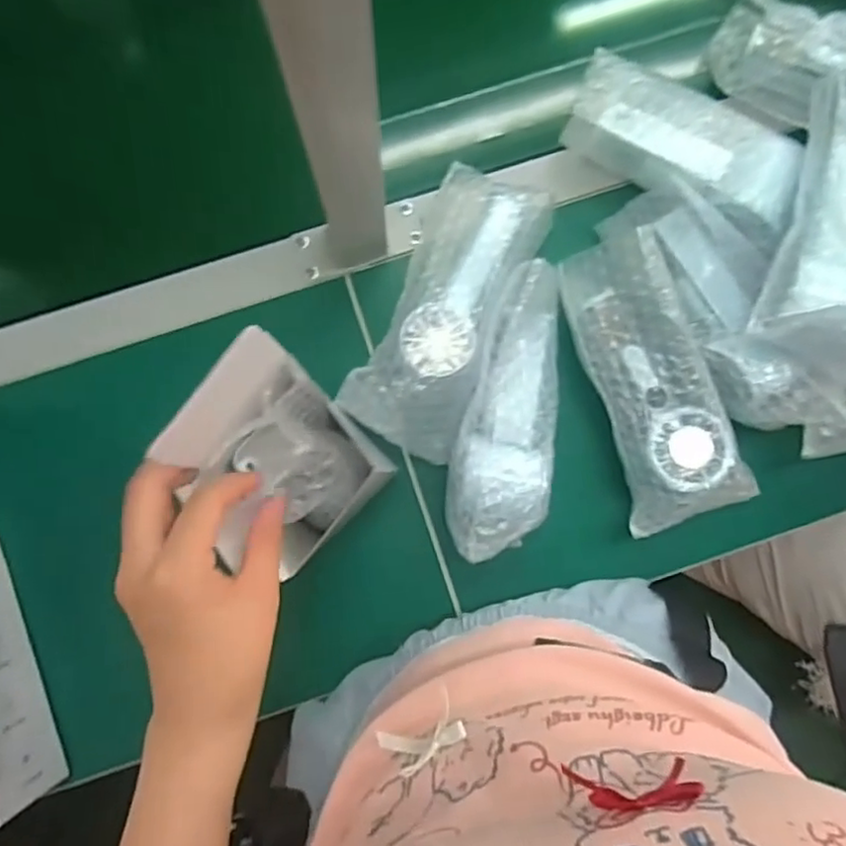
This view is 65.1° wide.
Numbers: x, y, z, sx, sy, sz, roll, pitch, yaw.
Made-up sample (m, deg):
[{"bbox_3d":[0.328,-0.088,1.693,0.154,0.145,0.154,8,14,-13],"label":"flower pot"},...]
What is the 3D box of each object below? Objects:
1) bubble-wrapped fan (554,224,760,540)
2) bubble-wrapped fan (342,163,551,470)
[{"bbox_3d":[0.165,-0.030,0.450,0.089,0.053,0.200,-16,88,-4],"label":"bubble-wrapped fan"},{"bbox_3d":[0.016,-0.079,0.479,0.080,0.067,0.198,24,86,-2],"label":"bubble-wrapped fan"}]

